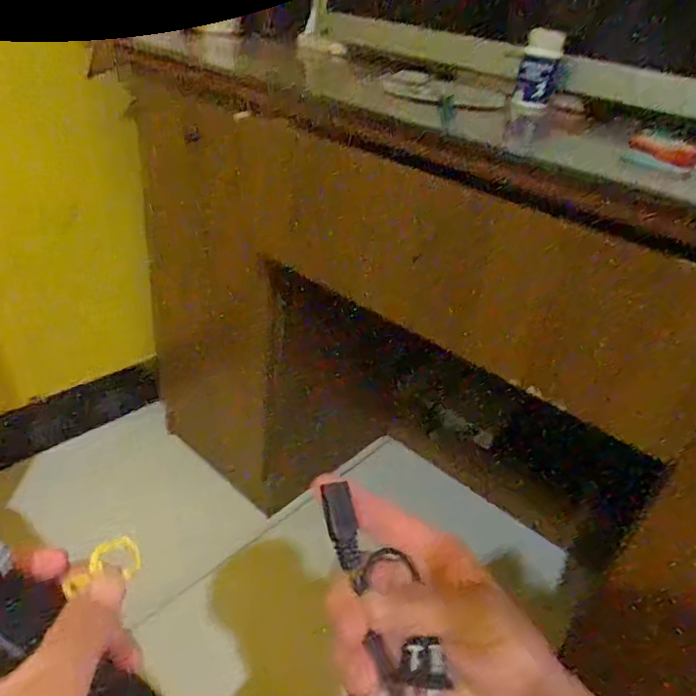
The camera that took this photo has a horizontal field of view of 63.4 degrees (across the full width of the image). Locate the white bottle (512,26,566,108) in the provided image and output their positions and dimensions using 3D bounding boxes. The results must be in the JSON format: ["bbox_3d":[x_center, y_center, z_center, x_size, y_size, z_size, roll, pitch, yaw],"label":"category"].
[{"bbox_3d":[0.242,-0.350,0.709,0.053,0.082,0.050,14,33,13],"label":"white bottle"}]

